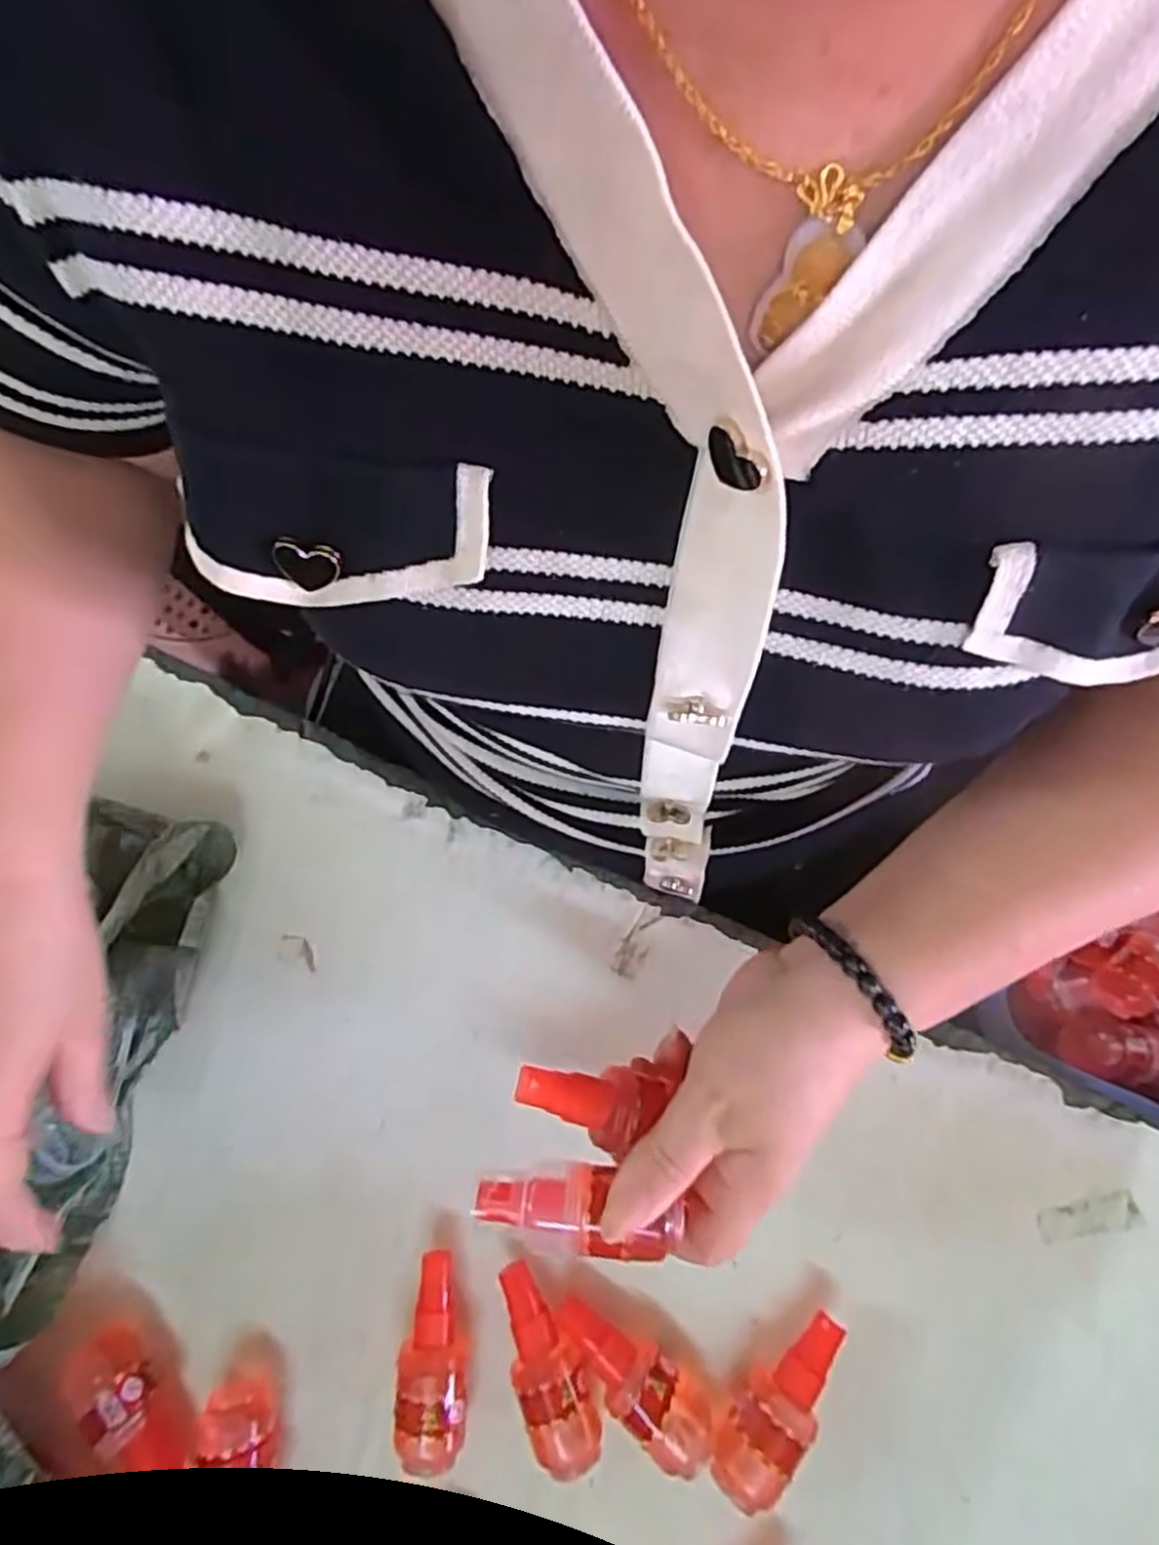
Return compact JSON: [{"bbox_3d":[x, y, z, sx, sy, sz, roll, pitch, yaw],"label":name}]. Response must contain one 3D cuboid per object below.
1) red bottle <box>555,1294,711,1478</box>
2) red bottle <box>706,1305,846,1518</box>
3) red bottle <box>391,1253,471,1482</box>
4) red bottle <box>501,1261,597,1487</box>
[{"bbox_3d":[0.023,0.257,0.327,0.076,0.032,0.030,39,78,13],"label":"red bottle"},{"bbox_3d":[0.084,0.265,0.320,0.028,0.025,0.077,35,77,12],"label":"red bottle"},{"bbox_3d":[-0.063,0.255,0.334,0.029,0.030,0.076,0,72,2],"label":"red bottle"},{"bbox_3d":[-0.015,0.256,0.329,0.028,0.029,0.077,-22,73,-5],"label":"red bottle"}]

